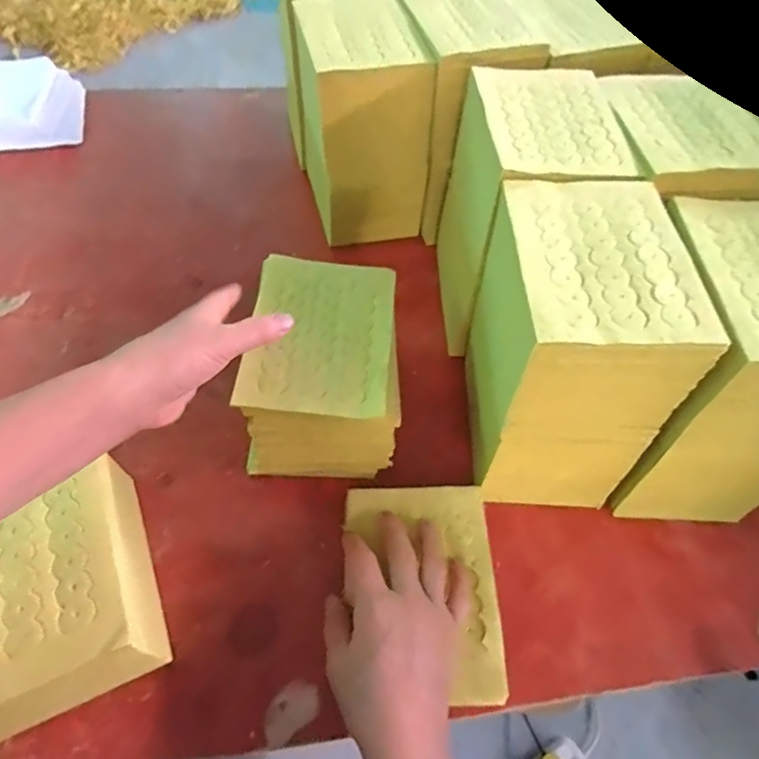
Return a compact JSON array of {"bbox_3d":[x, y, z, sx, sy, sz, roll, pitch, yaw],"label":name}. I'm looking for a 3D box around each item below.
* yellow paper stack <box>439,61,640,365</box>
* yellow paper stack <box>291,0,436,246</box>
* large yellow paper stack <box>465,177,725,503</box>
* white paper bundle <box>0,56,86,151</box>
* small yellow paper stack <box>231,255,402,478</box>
[{"bbox_3d":[0.139,-0.163,0.531,0.118,0.217,0.173,-1,57,-4],"label":"yellow paper stack"},{"bbox_3d":[-0.020,-0.295,0.613,0.117,0.213,0.147,-10,58,-10],"label":"yellow paper stack"},{"bbox_3d":[0.149,-0.018,0.439,0.116,0.222,0.177,1,57,-2],"label":"large yellow paper stack"},{"bbox_3d":[-0.525,-0.399,0.752,0.165,0.064,0.147,-16,59,-13],"label":"white paper bundle"},{"bbox_3d":[-0.052,-0.014,0.468,0.129,0.089,0.176,0,58,-4],"label":"small yellow paper stack"}]

